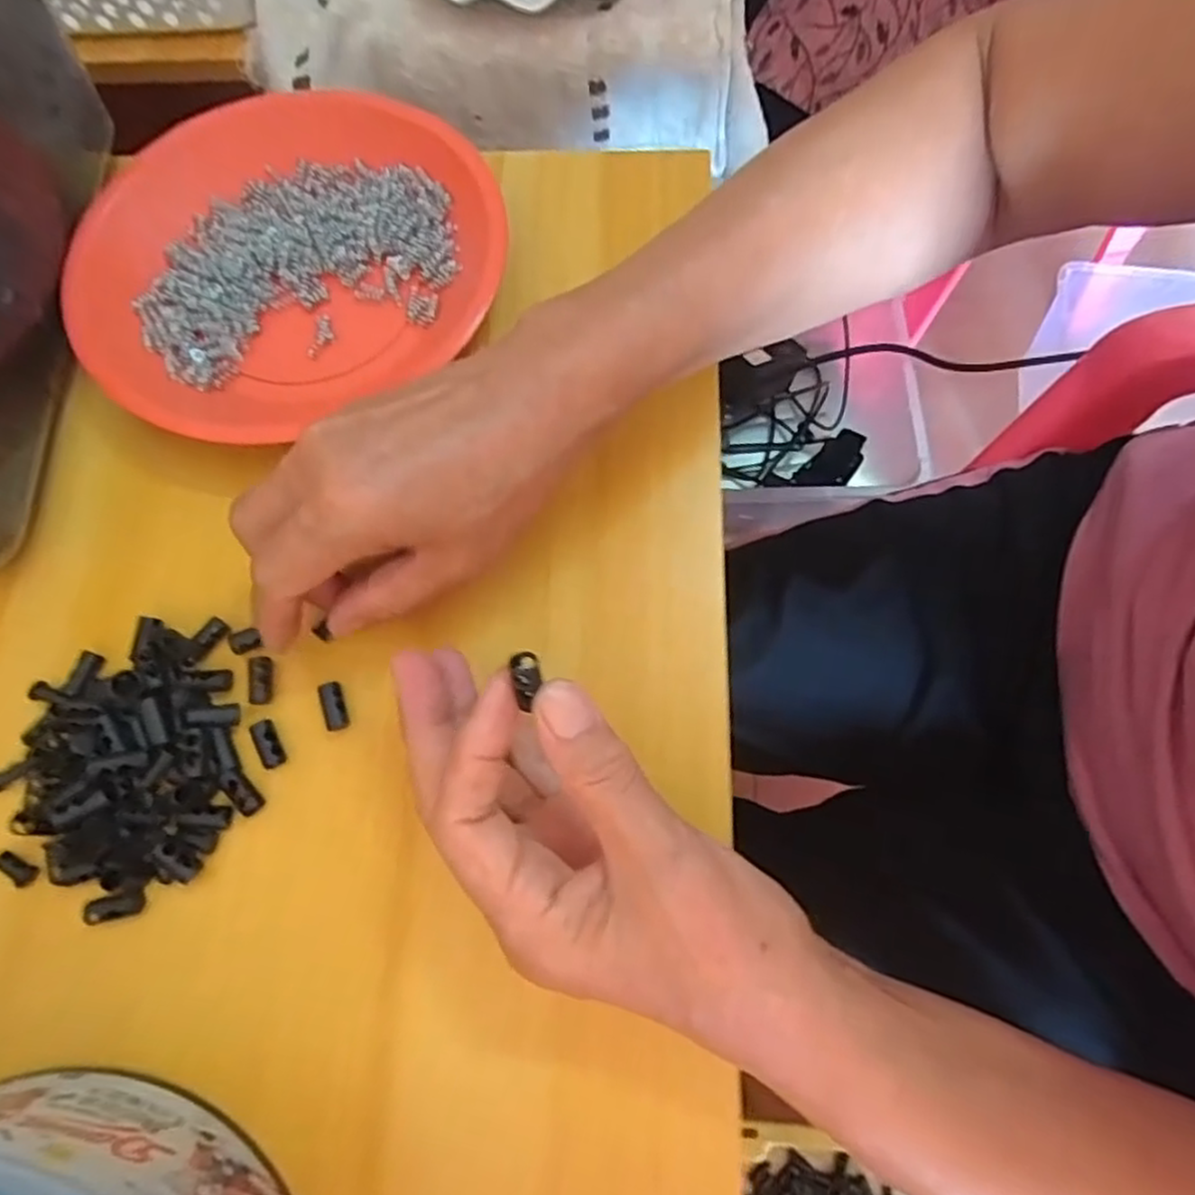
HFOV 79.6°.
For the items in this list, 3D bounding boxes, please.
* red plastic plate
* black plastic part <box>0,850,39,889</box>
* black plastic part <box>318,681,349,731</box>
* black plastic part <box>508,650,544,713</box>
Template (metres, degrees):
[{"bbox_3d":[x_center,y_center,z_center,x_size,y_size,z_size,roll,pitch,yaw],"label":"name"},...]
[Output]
[{"bbox_3d":[-0.149,-0.164,0.342,0.191,0.026,0.180,-1,72,2],"label":"red plastic plate"},{"bbox_3d":[-0.214,0.099,0.263,0.017,0.004,0.008,26,75,10],"label":"black plastic part"},{"bbox_3d":[-0.103,0.043,0.281,0.008,0.009,0.018,-18,72,-3],"label":"black plastic part"},{"bbox_3d":[-0.021,0.025,0.214,0.008,0.004,0.018,-9,92,0],"label":"black plastic part"}]

